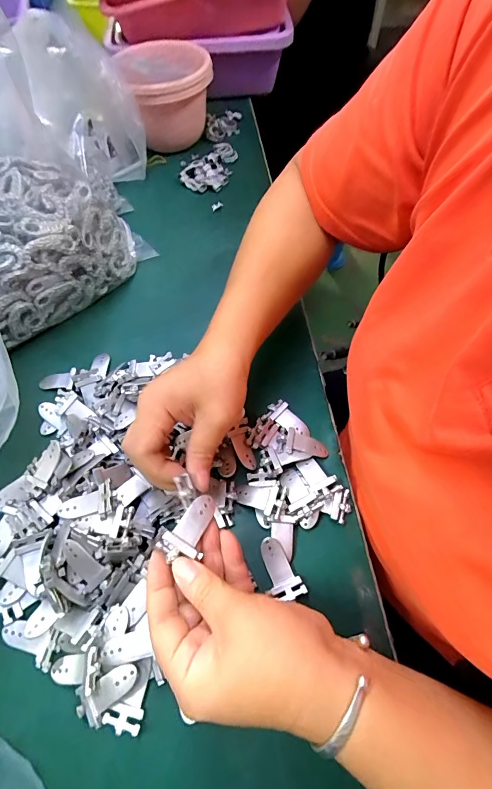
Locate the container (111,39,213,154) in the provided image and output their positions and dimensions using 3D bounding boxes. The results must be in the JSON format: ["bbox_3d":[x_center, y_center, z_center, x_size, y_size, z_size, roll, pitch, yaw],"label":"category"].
[{"bbox_3d":[-0.108,-0.412,0.519,0.112,0.098,0.122,-14,61,-7],"label":"container"}]

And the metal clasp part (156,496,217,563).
[{"bbox_3d":[-0.034,0.087,0.241,0.025,0.006,0.044,30,59,17],"label":"metal clasp part"}]

